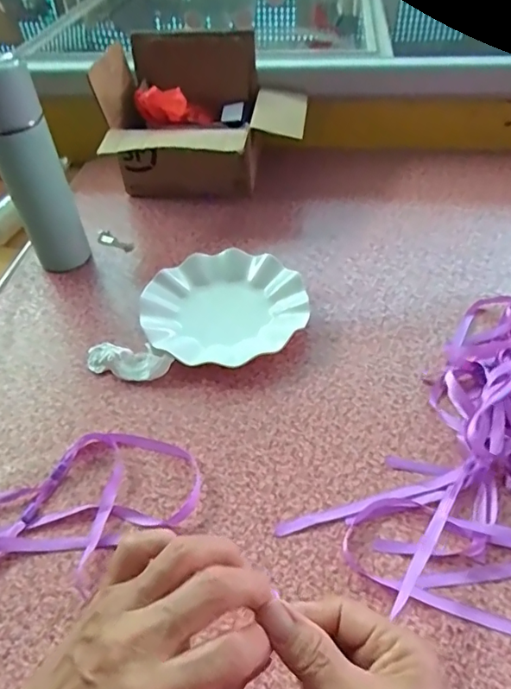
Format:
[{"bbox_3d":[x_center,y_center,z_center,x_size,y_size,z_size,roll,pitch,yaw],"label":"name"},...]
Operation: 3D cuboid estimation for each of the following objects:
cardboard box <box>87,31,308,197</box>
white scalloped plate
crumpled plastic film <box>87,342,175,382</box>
[{"bbox_3d":[-0.071,-0.314,0.732,0.270,0.188,0.202,0,47,4],"label":"cardboard box"},{"bbox_3d":[-0.036,-0.043,0.581,0.177,0.027,0.167,-2,47,2],"label":"white scalloped plate"},{"bbox_3d":[-0.136,0.017,0.533,0.094,0.025,0.037,12,49,15],"label":"crumpled plastic film"}]

